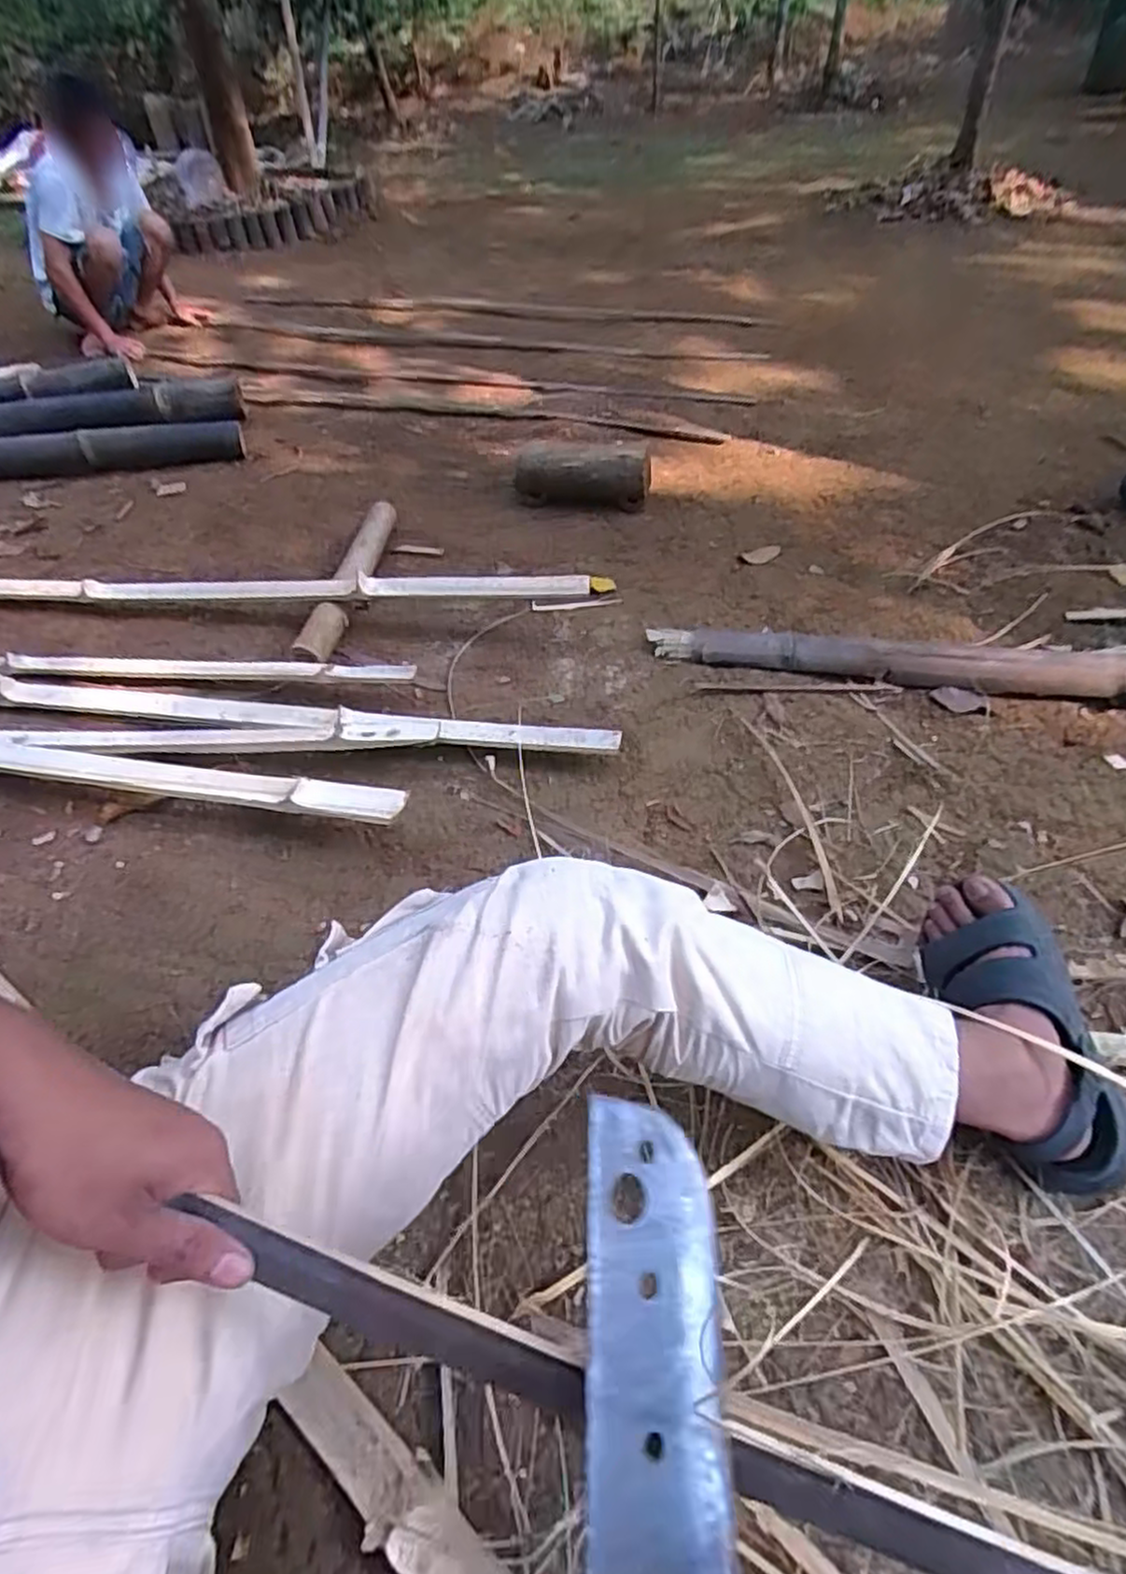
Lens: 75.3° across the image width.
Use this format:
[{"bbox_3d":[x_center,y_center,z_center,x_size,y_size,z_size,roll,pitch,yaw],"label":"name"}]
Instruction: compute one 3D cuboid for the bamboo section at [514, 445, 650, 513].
[{"bbox_3d":[0.044,-0.745,1.721,0.339,0.130,0.157,15,50,17],"label":"bamboo section"}]

